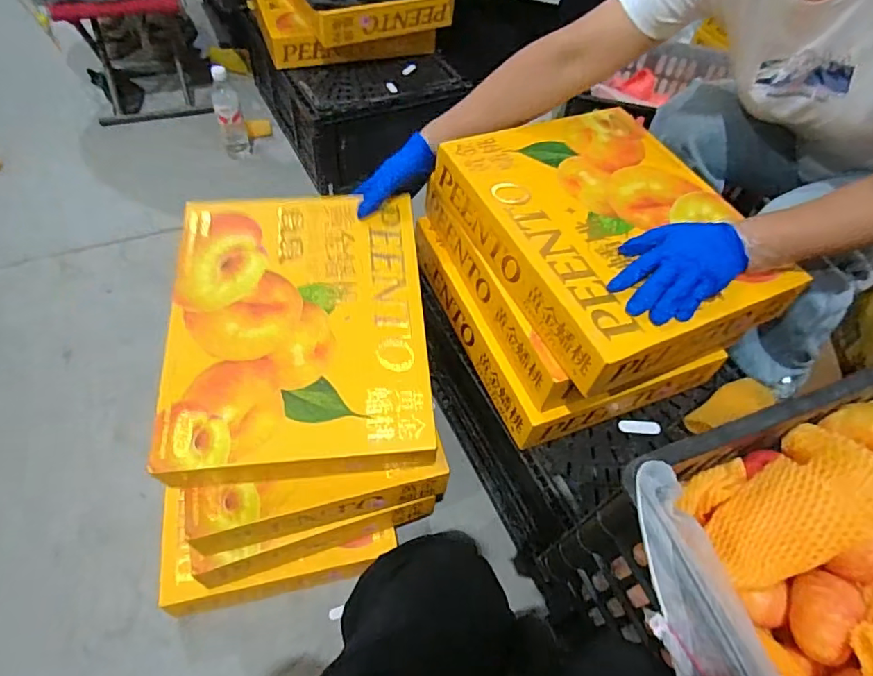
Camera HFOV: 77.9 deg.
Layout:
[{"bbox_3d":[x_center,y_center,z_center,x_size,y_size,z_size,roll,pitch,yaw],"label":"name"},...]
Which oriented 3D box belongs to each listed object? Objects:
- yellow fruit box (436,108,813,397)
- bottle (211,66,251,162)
[{"bbox_3d":[0.235,-0.151,0.742,0.330,0.083,0.396,-19,57,-18],"label":"yellow fruit box"},{"bbox_3d":[-0.530,-0.572,1.380,0.066,0.232,0.062,-12,55,-13],"label":"bottle"}]

